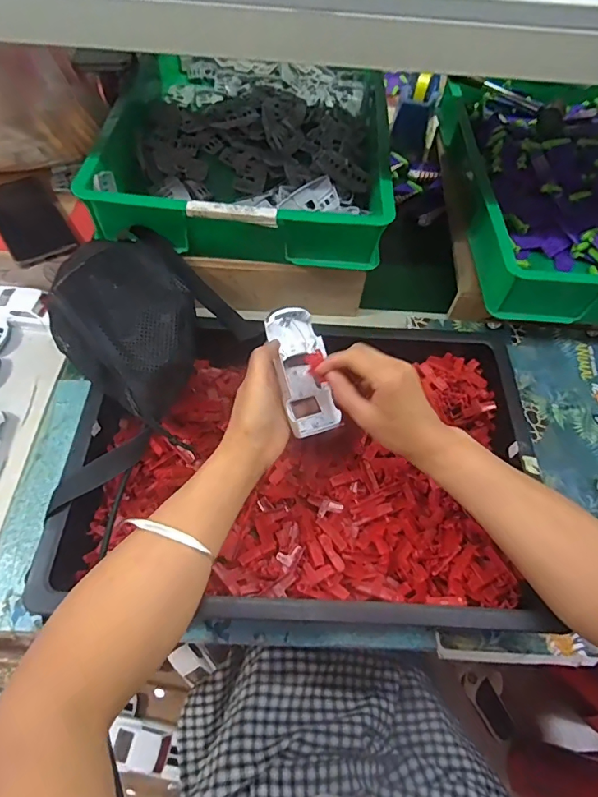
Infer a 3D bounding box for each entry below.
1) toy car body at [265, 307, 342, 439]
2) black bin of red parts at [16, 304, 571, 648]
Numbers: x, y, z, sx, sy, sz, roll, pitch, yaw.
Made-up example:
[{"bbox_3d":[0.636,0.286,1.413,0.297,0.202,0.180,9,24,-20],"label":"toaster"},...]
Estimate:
[{"bbox_3d":[0.005,-0.028,0.476,0.056,0.028,0.130,-17,94,-15],"label":"toy car body"},{"bbox_3d":[0.008,0.070,0.489,0.457,0.094,0.326,3,57,-3],"label":"black bin of red parts"}]

